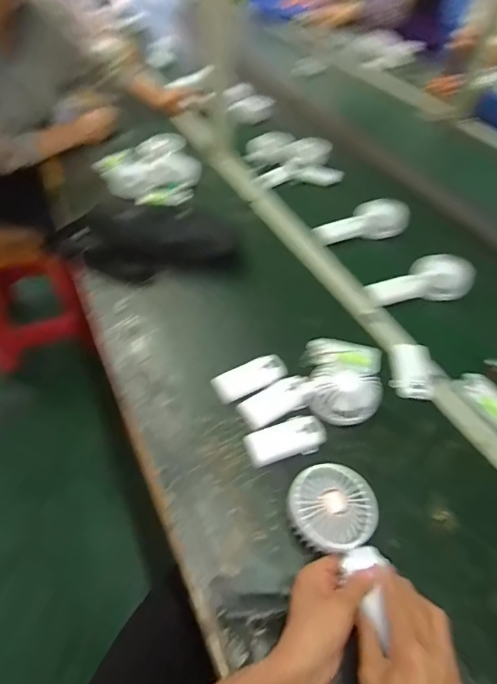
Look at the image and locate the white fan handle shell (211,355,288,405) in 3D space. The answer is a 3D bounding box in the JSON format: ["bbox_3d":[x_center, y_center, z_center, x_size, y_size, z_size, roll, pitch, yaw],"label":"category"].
[{"bbox_3d":[0.002,0.050,0.571,0.102,0.013,0.047,-21,53,-20],"label":"white fan handle shell"}]

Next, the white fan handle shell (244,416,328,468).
[{"bbox_3d":[0.047,0.125,0.510,0.100,0.015,0.049,-17,51,-17],"label":"white fan handle shell"}]

